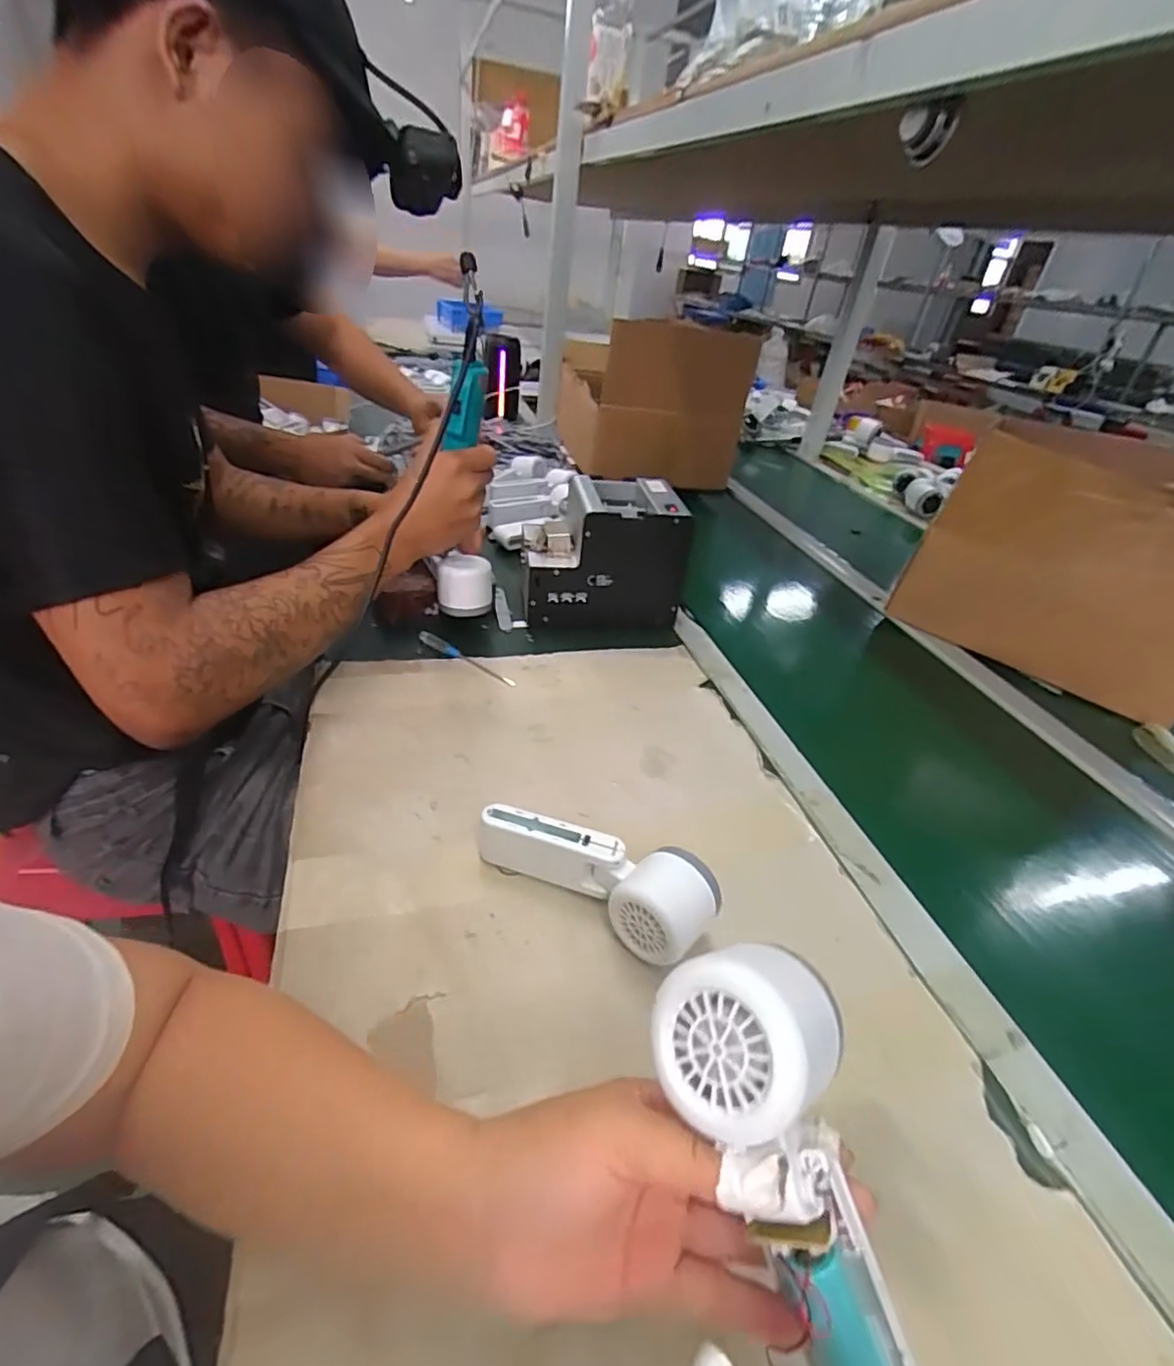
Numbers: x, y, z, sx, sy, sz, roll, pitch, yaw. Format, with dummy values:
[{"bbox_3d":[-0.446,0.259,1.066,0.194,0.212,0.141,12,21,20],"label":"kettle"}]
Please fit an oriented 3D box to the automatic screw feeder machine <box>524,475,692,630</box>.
[{"bbox_3d":[0.018,-0.157,0.752,0.181,0.144,0.129,1,36,-9],"label":"automatic screw feeder machine"}]

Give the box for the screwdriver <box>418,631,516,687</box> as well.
[{"bbox_3d":[-0.127,-0.027,0.657,0.130,0.009,0.015,24,38,22],"label":"screwdriver"}]

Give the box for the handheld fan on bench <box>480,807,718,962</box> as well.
[{"bbox_3d":[0.004,0.126,0.430,0.168,0.051,0.055,23,38,21],"label":"handheld fan on bench"}]

